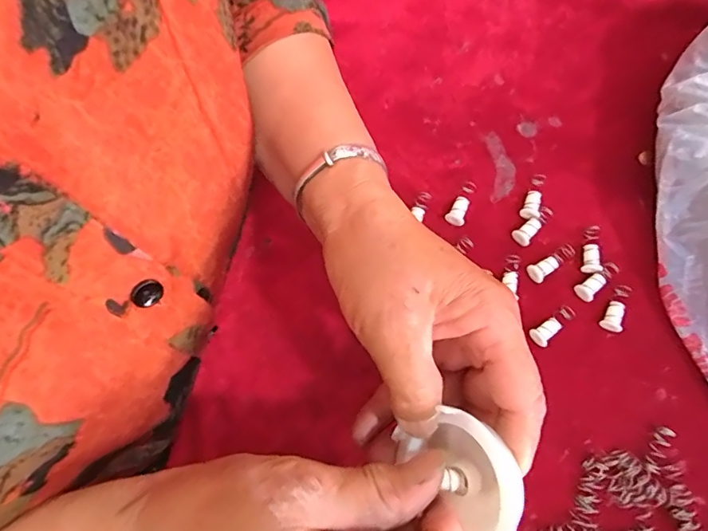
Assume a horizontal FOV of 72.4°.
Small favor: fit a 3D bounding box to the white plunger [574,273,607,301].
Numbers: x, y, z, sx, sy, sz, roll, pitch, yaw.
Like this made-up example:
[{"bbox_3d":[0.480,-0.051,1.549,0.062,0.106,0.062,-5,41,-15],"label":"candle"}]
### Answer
[{"bbox_3d":[0.138,0.012,0.281,0.016,0.008,0.011,-38,79,-7],"label":"white plunger"}]

